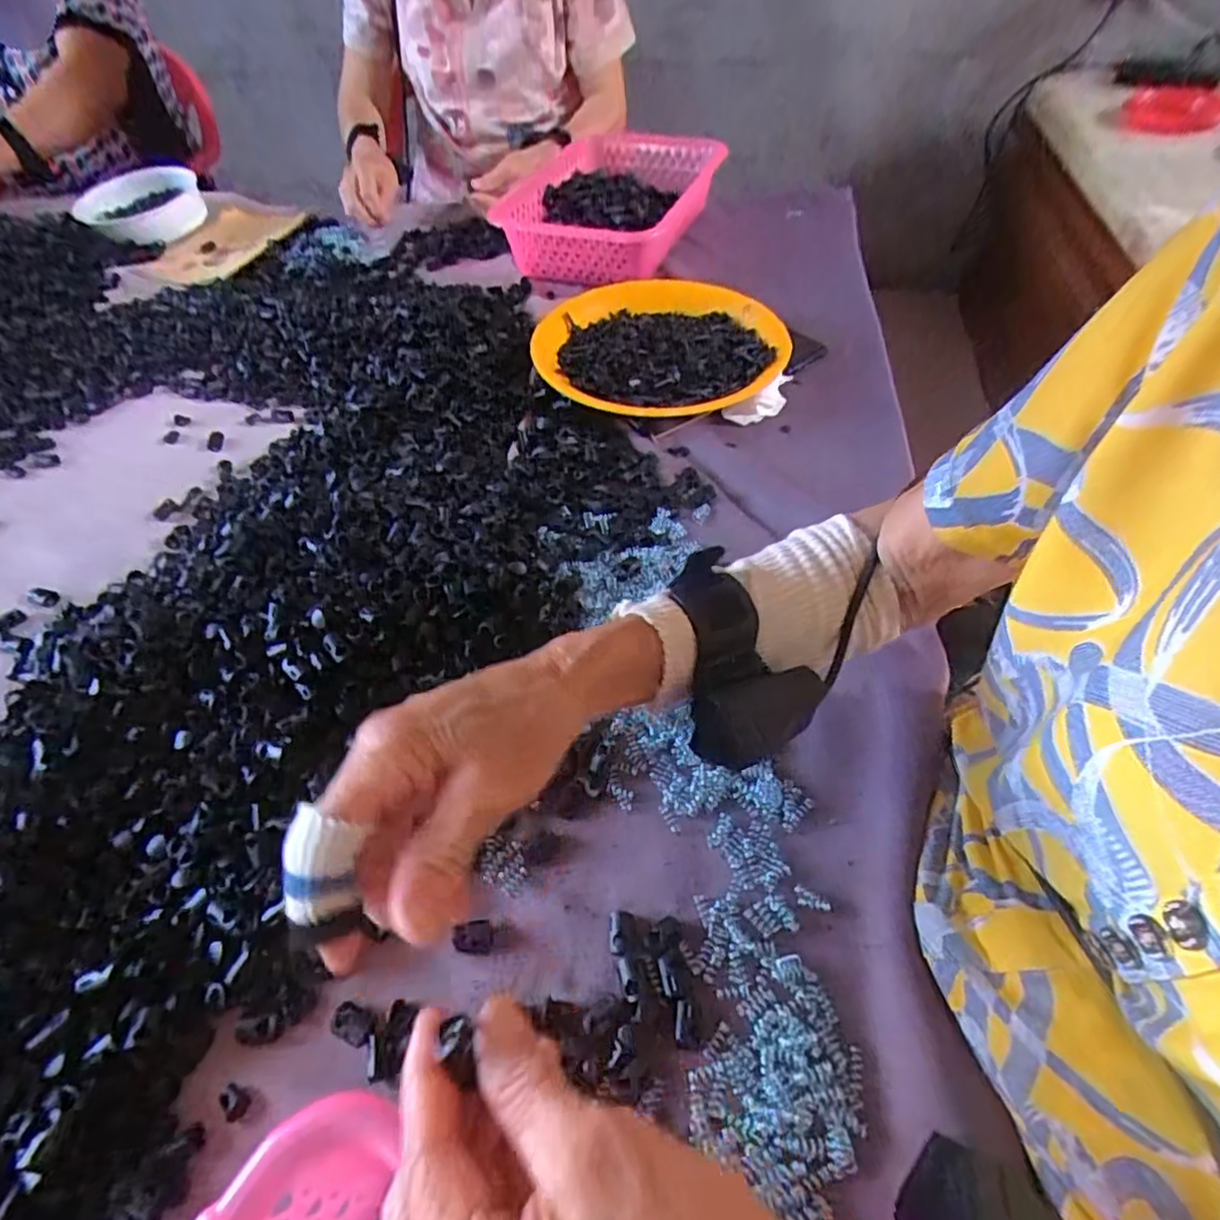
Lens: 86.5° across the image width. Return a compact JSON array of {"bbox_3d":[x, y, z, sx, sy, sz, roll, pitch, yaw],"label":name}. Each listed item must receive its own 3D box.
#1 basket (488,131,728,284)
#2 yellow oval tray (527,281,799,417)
[{"bbox_3d":[0.000,-0.514,0.814,0.215,0.058,0.311,17,54,16],"label":"basket"},{"bbox_3d":[0.046,-0.258,0.639,0.226,0.030,0.226,36,61,27],"label":"yellow oval tray"}]

